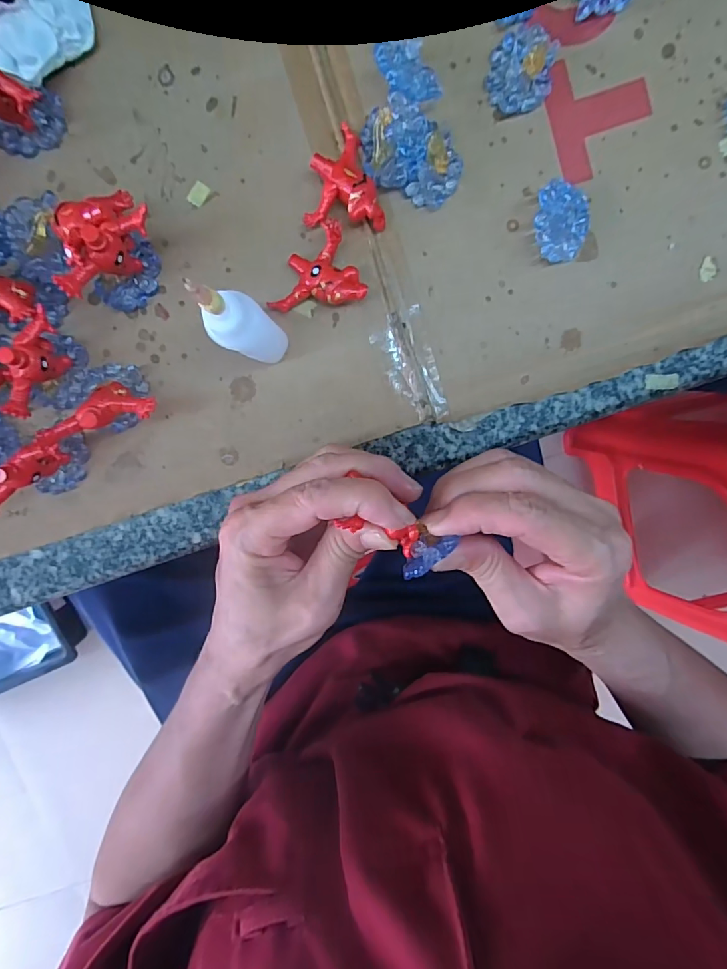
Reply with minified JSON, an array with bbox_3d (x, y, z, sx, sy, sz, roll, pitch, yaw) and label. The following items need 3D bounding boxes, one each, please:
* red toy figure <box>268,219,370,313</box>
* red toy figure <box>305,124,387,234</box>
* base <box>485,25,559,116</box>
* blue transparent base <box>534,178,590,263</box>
[{"bbox_3d":[-0.026,-0.101,0.234,0.046,0.016,0.038,-25,97,3],"label":"red toy figure"},{"bbox_3d":[-0.009,-0.149,0.228,0.037,0.016,0.044,-1,98,0],"label":"red toy figure"},{"bbox_3d":[0.077,-0.200,0.228,0.030,0.007,0.035,2,98,-1],"label":"base"},{"bbox_3d":[0.099,-0.130,0.234,0.029,0.012,0.034,2,98,-1],"label":"blue transparent base"}]

